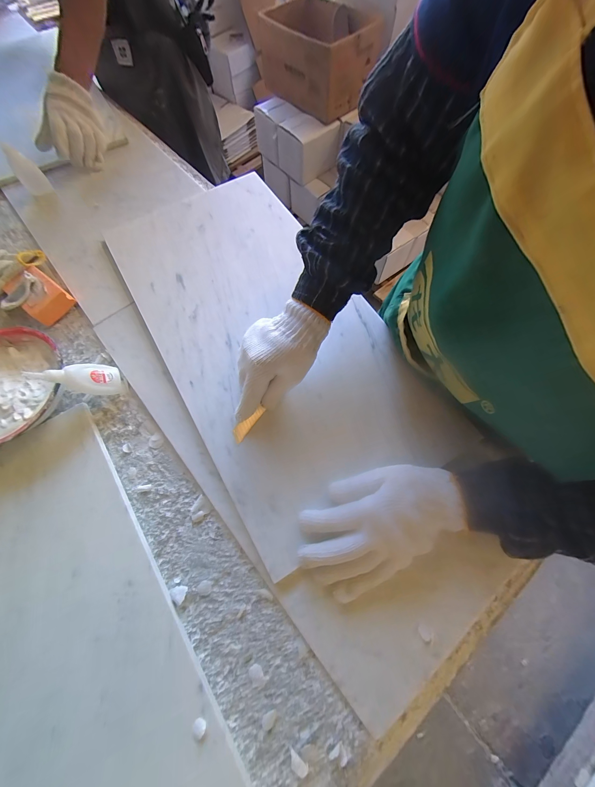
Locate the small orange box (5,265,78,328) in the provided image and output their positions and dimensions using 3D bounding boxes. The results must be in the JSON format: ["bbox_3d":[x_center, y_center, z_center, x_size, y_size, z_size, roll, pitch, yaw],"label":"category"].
[{"bbox_3d":[-0.408,-0.157,0.438,0.094,0.029,0.058,36,76,13],"label":"small orange box"}]

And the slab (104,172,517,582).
[{"bbox_3d":[-0.048,-0.100,0.410,0.297,0.020,0.593,-31,73,-8],"label":"slab"}]

